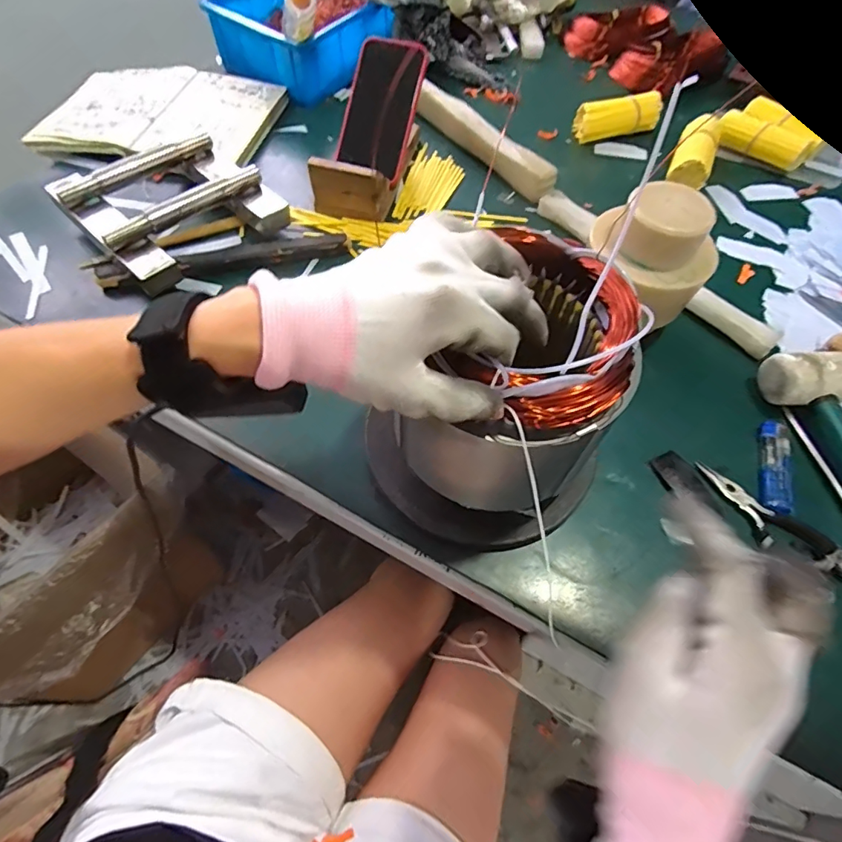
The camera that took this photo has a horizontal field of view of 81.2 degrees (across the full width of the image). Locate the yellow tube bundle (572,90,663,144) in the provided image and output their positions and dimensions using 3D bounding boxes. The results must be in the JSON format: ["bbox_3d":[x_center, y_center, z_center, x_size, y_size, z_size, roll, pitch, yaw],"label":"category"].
[{"bbox_3d":[0.274,-0.418,0.681,0.124,0.043,0.046,-10,59,-8],"label":"yellow tube bundle"}]

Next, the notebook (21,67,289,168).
[{"bbox_3d":[-0.349,-0.418,0.670,0.287,0.026,0.204,6,58,2],"label":"notebook"}]

